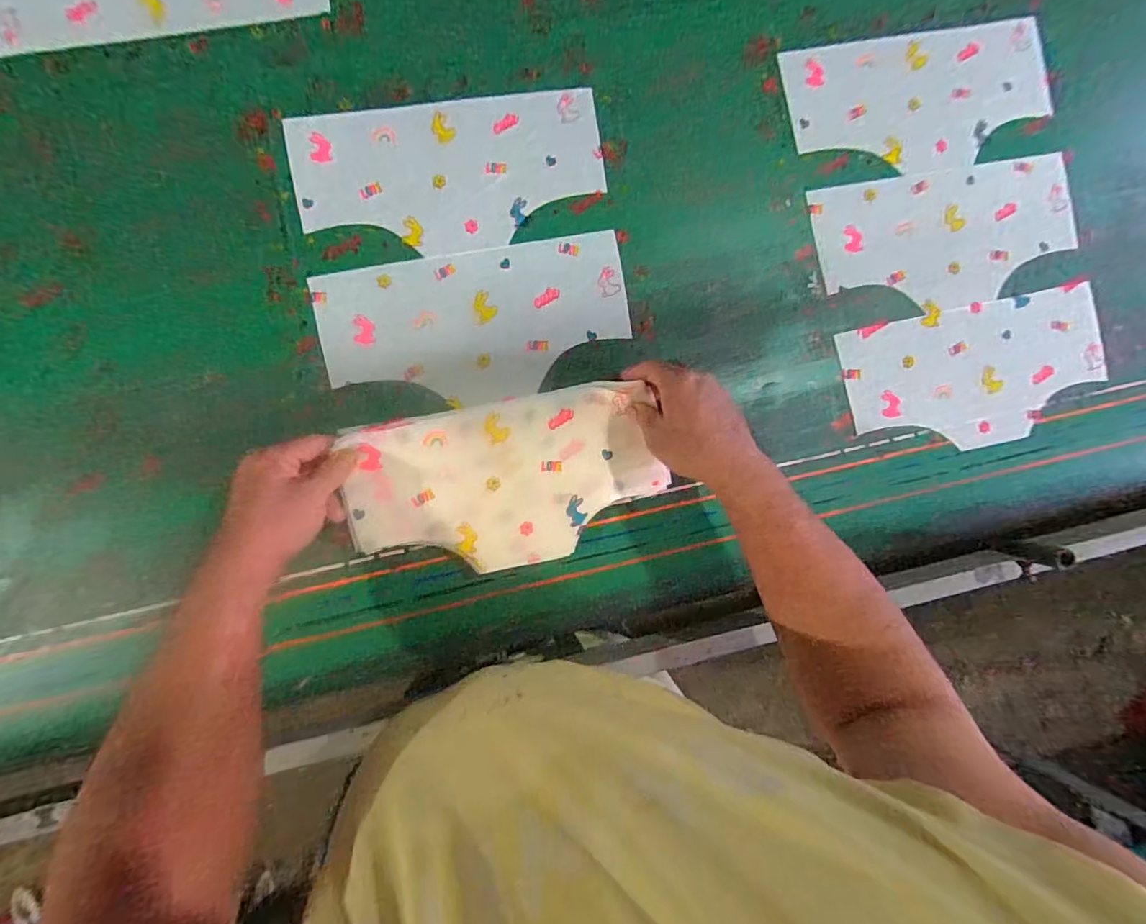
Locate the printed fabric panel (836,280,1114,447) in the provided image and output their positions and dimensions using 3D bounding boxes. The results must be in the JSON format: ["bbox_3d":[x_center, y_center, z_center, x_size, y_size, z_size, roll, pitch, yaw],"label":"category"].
[{"bbox_3d":[0.449,-0.097,0.576,0.303,0.008,0.151,-12,89,-5],"label":"printed fabric panel"}]

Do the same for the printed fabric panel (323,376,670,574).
[{"bbox_3d":[-0.062,0.019,0.504,0.294,0.019,0.158,-12,90,-5],"label":"printed fabric panel"}]

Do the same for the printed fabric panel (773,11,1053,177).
[{"bbox_3d":[0.390,-0.401,0.578,0.307,0.010,0.151,-12,90,-5],"label":"printed fabric panel"}]

